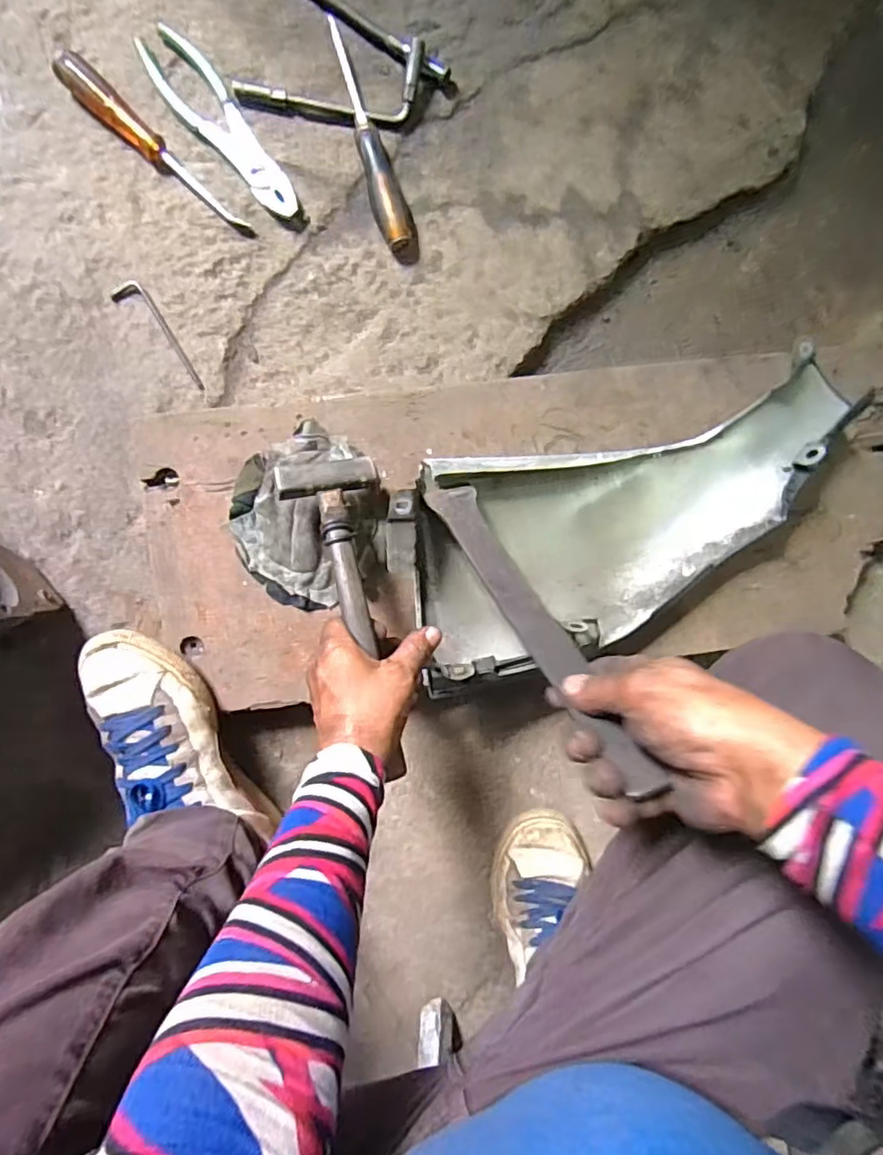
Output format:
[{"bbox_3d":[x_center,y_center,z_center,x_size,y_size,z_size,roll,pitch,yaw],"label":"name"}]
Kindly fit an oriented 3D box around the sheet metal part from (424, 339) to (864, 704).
[{"bbox_3d":[0.171,-0.050,0.546,0.408,0.056,0.189,-17,94,-2],"label":"sheet metal part"}]

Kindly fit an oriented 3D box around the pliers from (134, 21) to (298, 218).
[{"bbox_3d":[-0.203,-0.416,0.564,0.049,0.008,0.198,-38,95,0],"label":"pliers"}]

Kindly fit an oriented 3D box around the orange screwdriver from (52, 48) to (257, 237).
[{"bbox_3d":[-0.259,-0.388,0.552,0.205,0.025,0.028,42,91,-4],"label":"orange screwdriver"}]

